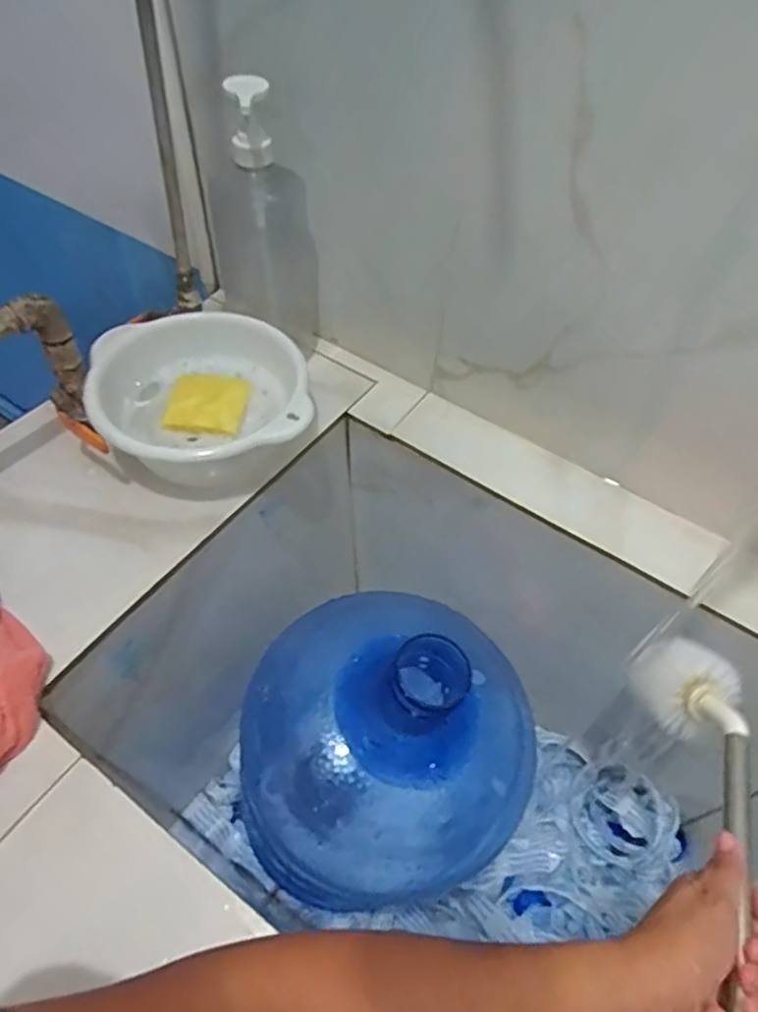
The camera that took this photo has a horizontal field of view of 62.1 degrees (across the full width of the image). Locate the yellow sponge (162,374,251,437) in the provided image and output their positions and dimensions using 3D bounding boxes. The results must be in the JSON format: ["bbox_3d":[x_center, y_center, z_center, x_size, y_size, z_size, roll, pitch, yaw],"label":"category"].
[{"bbox_3d":[-0.173,-0.104,0.640,0.076,0.015,0.071,2,53,-2],"label":"yellow sponge"}]

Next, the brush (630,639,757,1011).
[{"bbox_3d":[0.159,0.296,0.323,0.071,0.054,0.571,19,42,11],"label":"brush"}]

